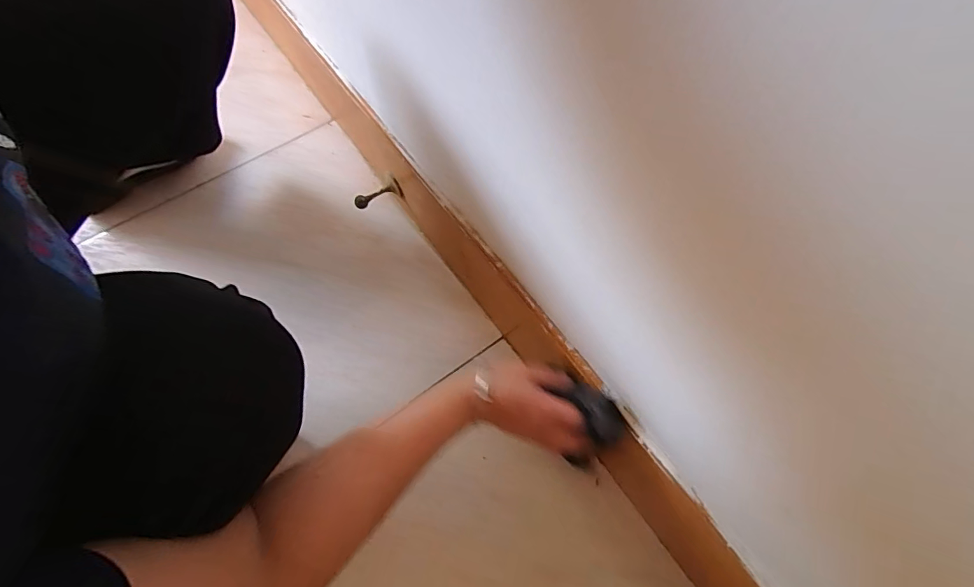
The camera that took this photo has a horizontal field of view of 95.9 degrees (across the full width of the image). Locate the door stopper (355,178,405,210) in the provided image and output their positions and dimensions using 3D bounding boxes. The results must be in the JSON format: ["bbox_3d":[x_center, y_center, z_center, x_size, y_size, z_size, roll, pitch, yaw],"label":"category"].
[{"bbox_3d":[-0.159,-0.144,0.636,0.070,0.028,0.025,-19,67,-7],"label":"door stopper"}]

